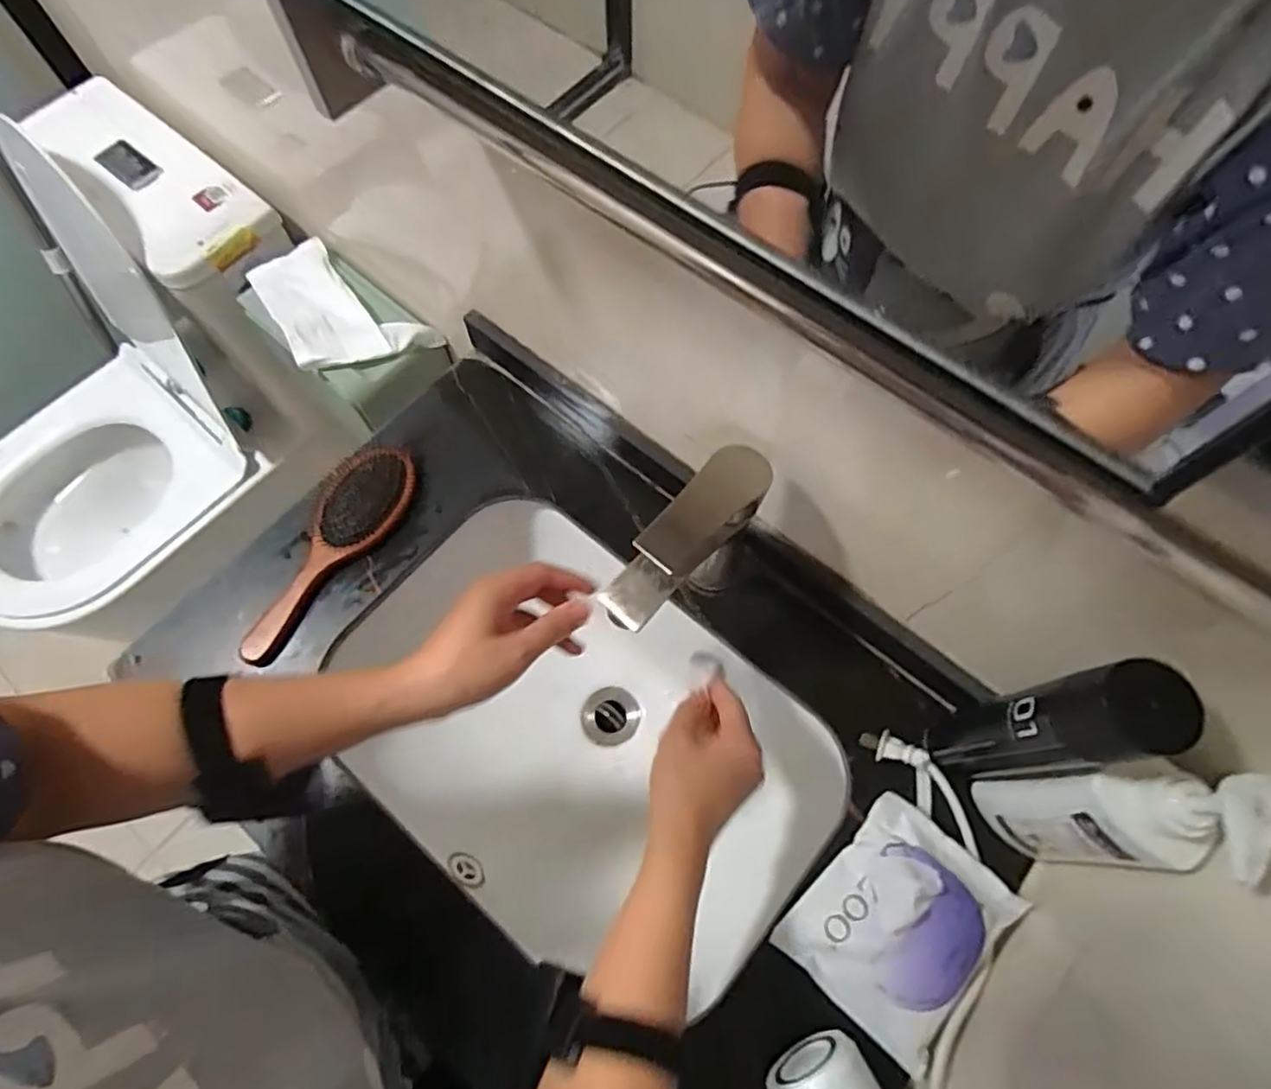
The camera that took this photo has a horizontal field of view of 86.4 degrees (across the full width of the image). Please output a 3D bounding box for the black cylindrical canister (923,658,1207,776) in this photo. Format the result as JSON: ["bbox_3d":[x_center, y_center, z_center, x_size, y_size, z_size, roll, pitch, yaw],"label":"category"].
[{"bbox_3d":[0.255,0.120,0.441,0.050,0.215,0.051,-11,69,-5],"label":"black cylindrical canister"}]

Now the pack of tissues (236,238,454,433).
[{"bbox_3d":[-0.363,-0.267,0.818,0.250,0.063,0.140,37,73,13],"label":"pack of tissues"}]

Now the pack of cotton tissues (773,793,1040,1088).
[{"bbox_3d":[0.196,0.277,0.491,0.126,0.034,0.146,41,74,14],"label":"pack of cotton tissues"}]

